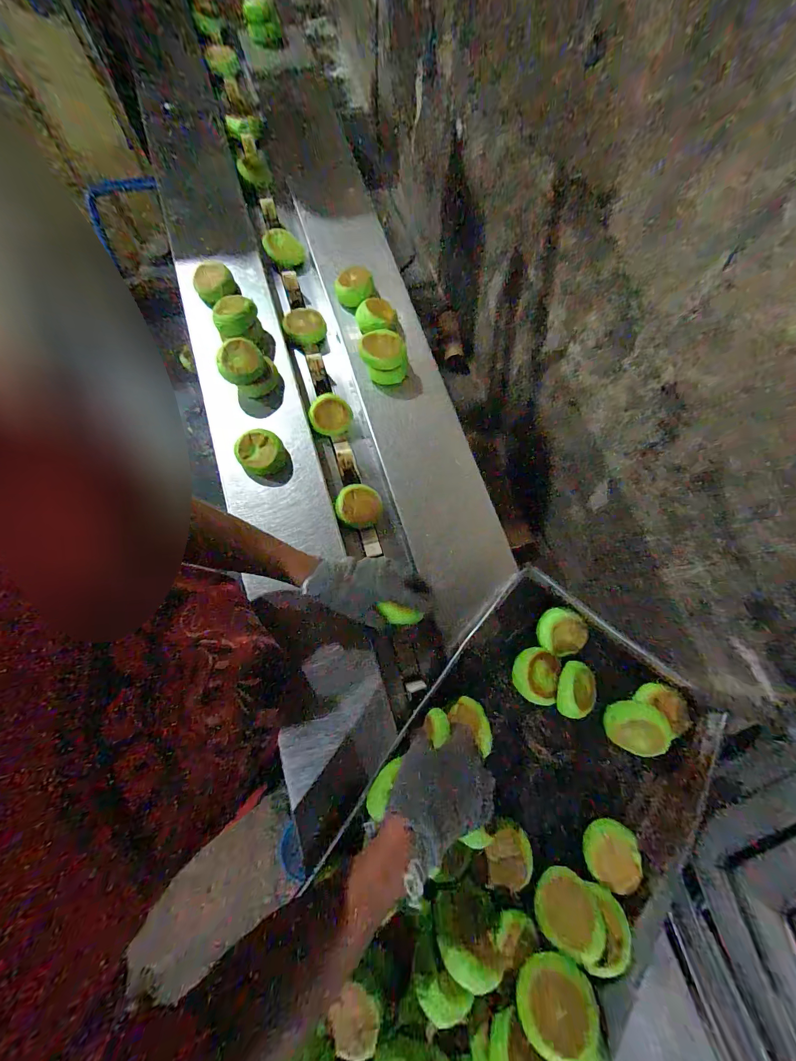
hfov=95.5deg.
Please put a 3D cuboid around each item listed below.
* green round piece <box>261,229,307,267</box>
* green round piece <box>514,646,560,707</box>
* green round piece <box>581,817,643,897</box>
[{"bbox_3d":[-0.252,-0.622,0.801,0.090,0.042,0.058,26,81,5],"label":"green round piece"},{"bbox_3d":[0.212,0.223,0.561,0.063,0.038,0.077,20,80,4],"label":"green round piece"},{"bbox_3d":[0.292,0.442,0.498,0.078,0.031,0.072,0,79,0],"label":"green round piece"}]

